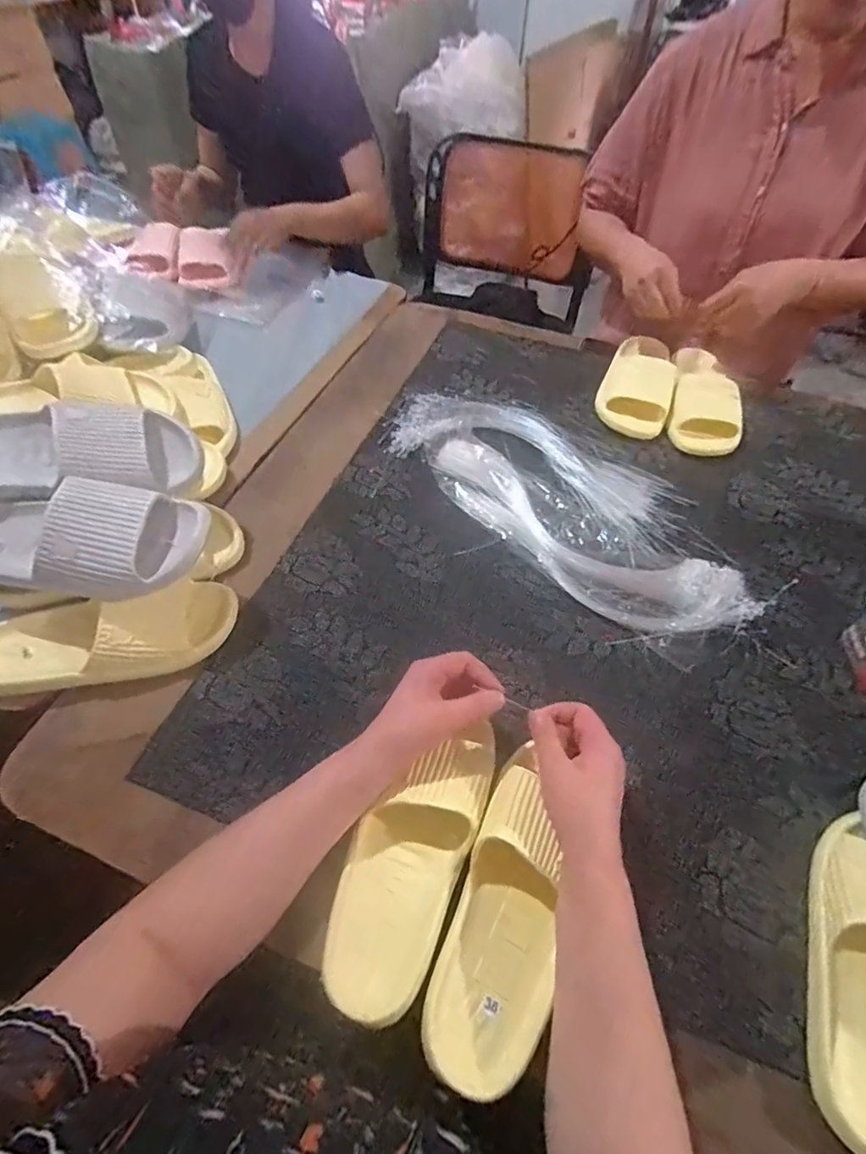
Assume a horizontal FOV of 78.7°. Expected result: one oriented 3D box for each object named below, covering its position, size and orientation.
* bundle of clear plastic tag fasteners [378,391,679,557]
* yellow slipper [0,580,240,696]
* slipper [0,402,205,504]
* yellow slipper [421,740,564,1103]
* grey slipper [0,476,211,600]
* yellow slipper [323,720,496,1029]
[{"bbox_3d":[0.143,-0.173,0.749,0.427,0.023,0.168,23,57,14],"label":"bundle of clear plastic tag fasteners"},{"bbox_3d":[-0.342,0.055,0.541,0.259,0.065,0.099,-10,55,-9],"label":"yellow slipper"},{"bbox_3d":[-0.399,-0.128,0.558,0.257,0.083,0.113,8,54,4],"label":"slipper"},{"bbox_3d":[0.064,0.256,0.408,0.094,0.074,0.226,18,56,11],"label":"yellow slipper"},{"bbox_3d":[-0.355,-0.036,0.507,0.255,0.089,0.097,3,54,0],"label":"grey slipper"},{"bbox_3d":[-0.019,0.222,0.435,0.091,0.067,0.229,20,56,12],"label":"yellow slipper"}]

